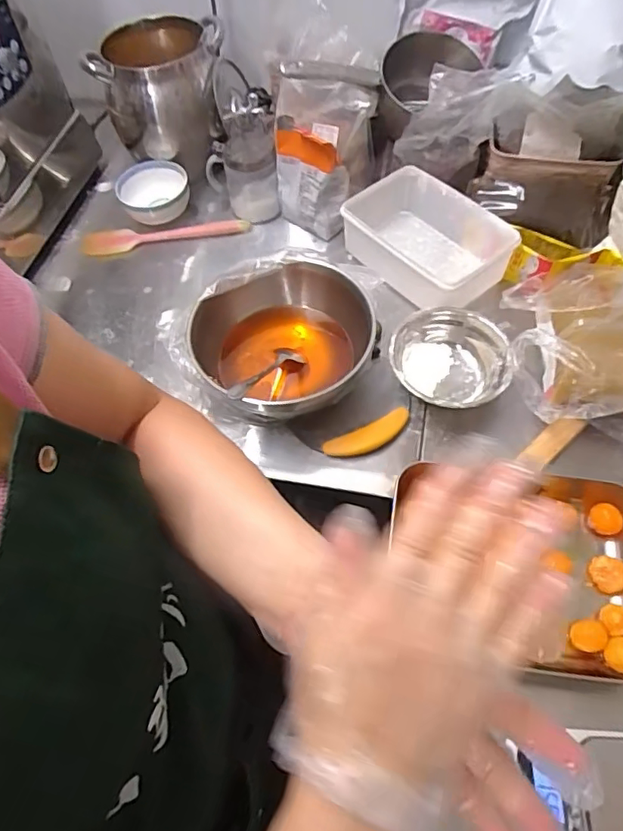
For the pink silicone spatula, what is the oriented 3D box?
[{"bbox_3d":[-0.226,-0.280,0.858,0.258,0.020,0.037,-7,57,-1],"label":"pink silicone spatula"}]

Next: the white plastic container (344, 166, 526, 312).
[{"bbox_3d":[0.157,-0.239,0.765,0.139,0.087,0.209,-37,62,-19],"label":"white plastic container"}]

